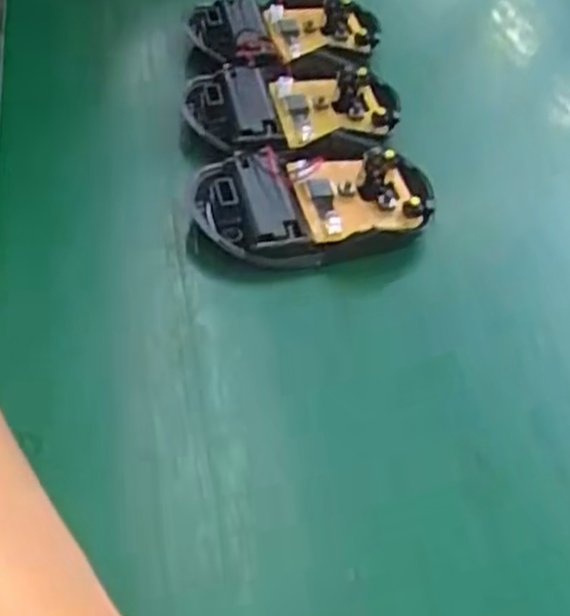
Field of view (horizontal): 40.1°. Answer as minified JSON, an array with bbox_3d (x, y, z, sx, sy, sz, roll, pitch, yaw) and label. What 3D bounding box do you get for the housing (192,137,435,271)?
[{"bbox_3d":[0.013,-0.045,0.310,0.095,0.019,0.057,-16,53,-18],"label":"housing"}]

